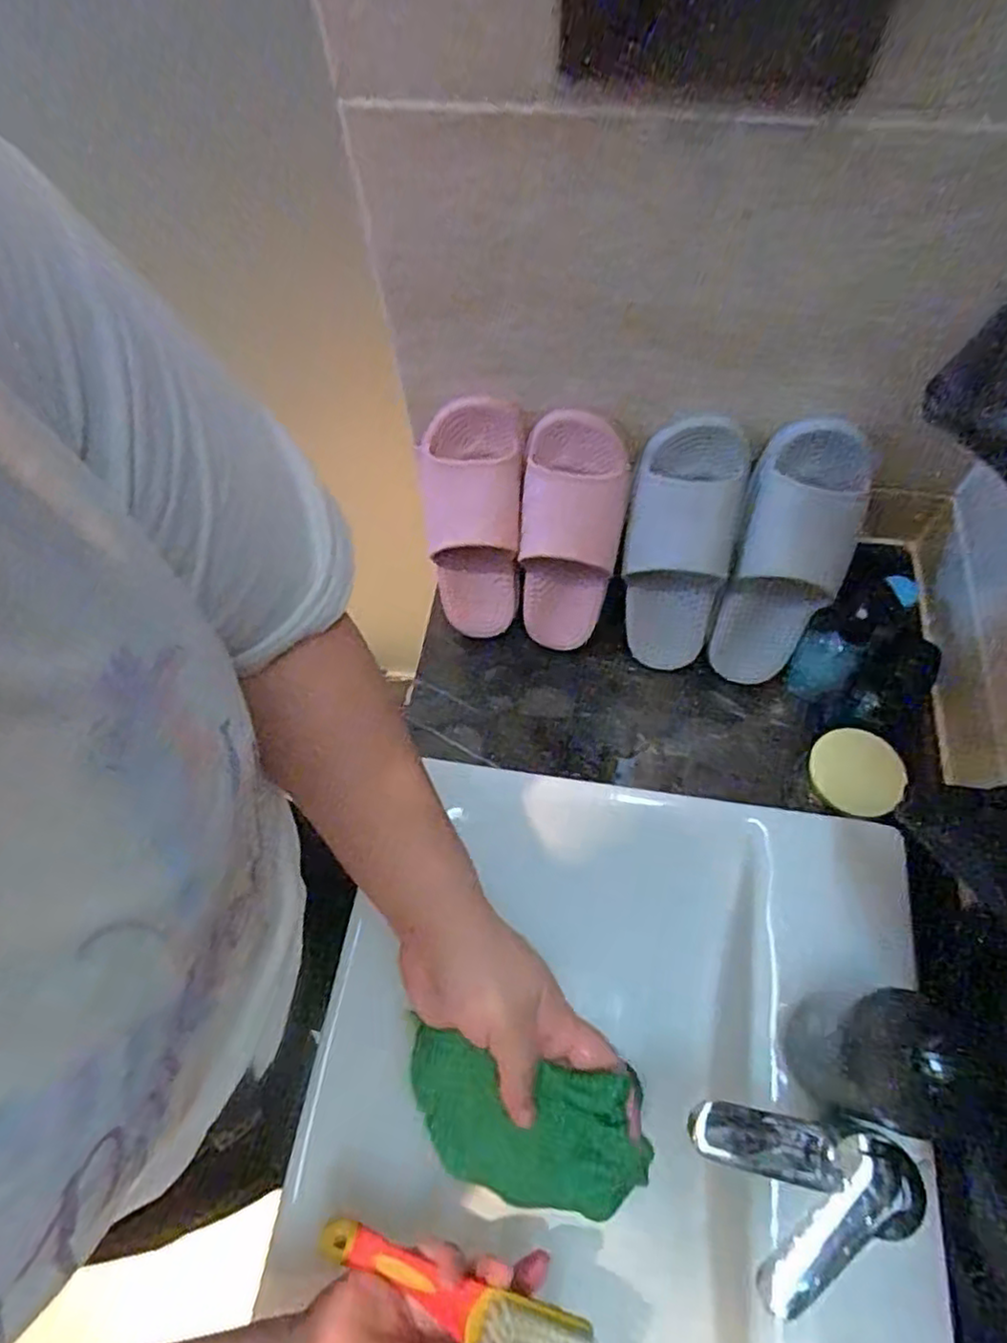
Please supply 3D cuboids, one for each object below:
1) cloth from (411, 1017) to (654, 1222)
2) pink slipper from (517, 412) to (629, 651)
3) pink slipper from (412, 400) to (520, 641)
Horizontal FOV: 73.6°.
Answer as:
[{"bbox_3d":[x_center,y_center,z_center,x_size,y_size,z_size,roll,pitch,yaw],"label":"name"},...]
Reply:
[{"bbox_3d":[0.010,0.254,0.366,0.135,0.013,0.087,1,100,25],"label":"cloth"},{"bbox_3d":[0.066,-0.121,0.678,0.095,0.256,0.058,8,37,7],"label":"pink slipper"},{"bbox_3d":[-0.033,-0.138,0.690,0.099,0.260,0.062,5,40,6],"label":"pink slipper"}]

